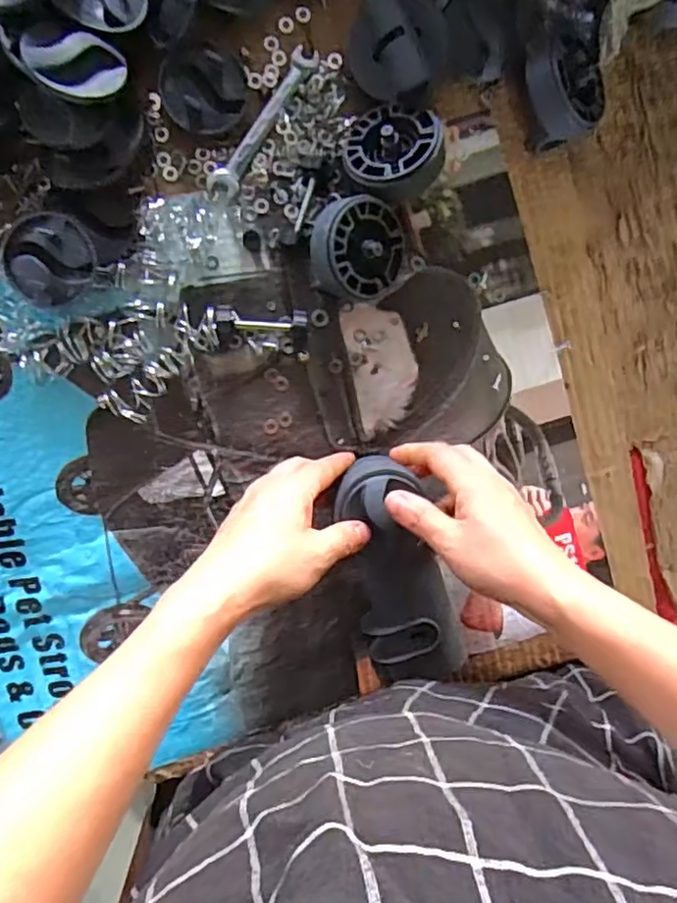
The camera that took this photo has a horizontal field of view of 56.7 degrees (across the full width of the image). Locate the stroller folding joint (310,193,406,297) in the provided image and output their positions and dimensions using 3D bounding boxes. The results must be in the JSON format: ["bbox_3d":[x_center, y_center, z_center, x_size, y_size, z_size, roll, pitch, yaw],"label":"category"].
[{"bbox_3d":[0.016,-0.135,0.418,0.067,0.026,0.067,-13,111,-36],"label":"stroller folding joint"}]

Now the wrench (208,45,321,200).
[{"bbox_3d":[-0.051,-0.226,0.431,0.020,0.004,0.114,34,91,-8],"label":"wrench"}]

